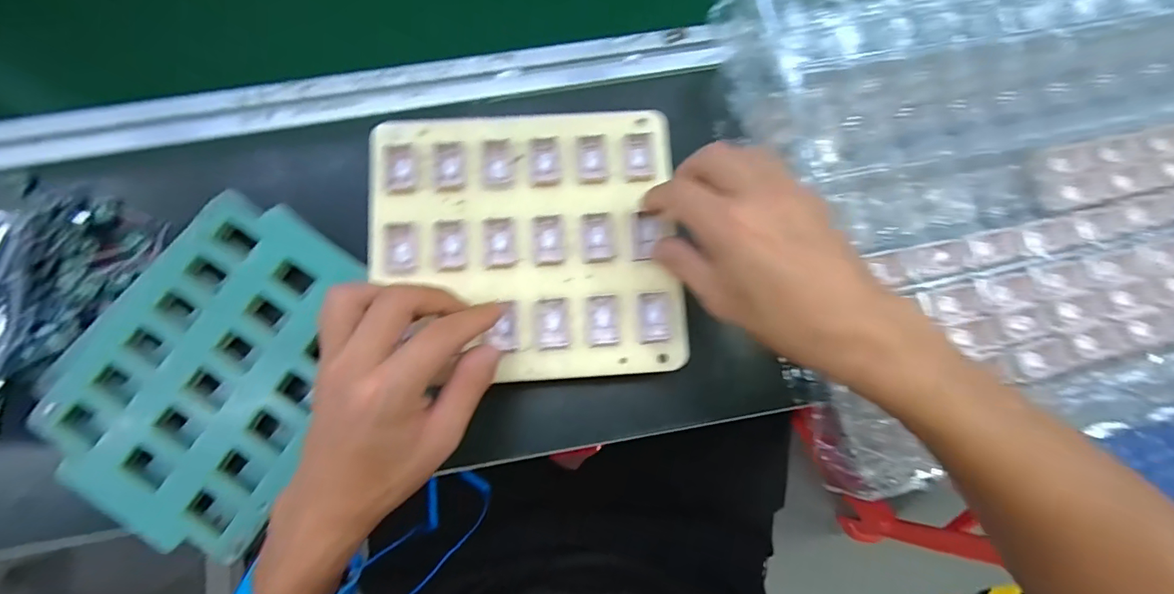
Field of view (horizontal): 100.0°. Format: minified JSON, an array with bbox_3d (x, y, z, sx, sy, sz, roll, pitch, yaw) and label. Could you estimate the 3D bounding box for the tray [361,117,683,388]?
[{"bbox_3d":[-0.040,-0.036,0.322,0.194,0.014,0.175,-3,79,-1],"label":"tray"}]

